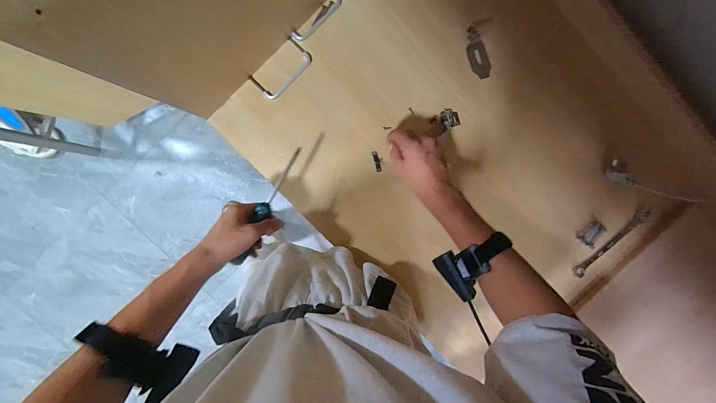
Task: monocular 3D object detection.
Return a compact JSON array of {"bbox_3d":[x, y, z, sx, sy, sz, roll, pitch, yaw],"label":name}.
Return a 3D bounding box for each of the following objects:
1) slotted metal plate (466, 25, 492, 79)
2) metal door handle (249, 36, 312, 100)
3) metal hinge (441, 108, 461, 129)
[{"bbox_3d":[0.213,-0.261,0.530,0.033,0.013,0.087,-18,96,0],"label":"slotted metal plate"},{"bbox_3d":[-0.131,-0.228,0.519,0.105,0.004,0.058,-43,95,3],"label":"metal door handle"},{"bbox_3d":[0.166,-0.149,0.541,0.031,0.004,0.034,-23,96,1],"label":"metal hinge"}]

